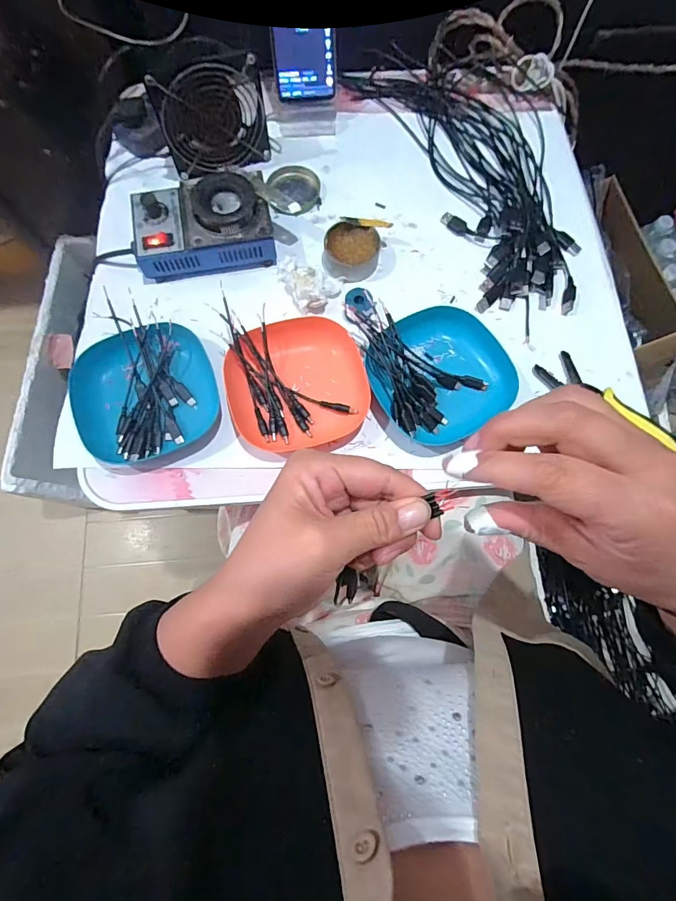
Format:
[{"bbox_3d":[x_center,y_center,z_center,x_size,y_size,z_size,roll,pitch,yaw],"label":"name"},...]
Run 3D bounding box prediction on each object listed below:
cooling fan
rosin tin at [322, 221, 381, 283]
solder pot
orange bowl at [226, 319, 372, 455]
[{"bbox_3d":[-0.141,-0.380,0.483,0.115,0.103,0.039,-16,76,-5],"label":"cooling fan"},{"bbox_3d":[0.015,-0.230,0.487,0.063,0.025,0.061,0,75,-1],"label":"rosin tin"},{"bbox_3d":[-0.150,-0.253,0.469,0.151,0.053,0.096,-6,76,-2],"label":"solder pot"},{"bbox_3d":[-0.043,-0.072,0.437,0.137,0.028,0.134,-18,76,-5],"label":"orange bowl"}]

